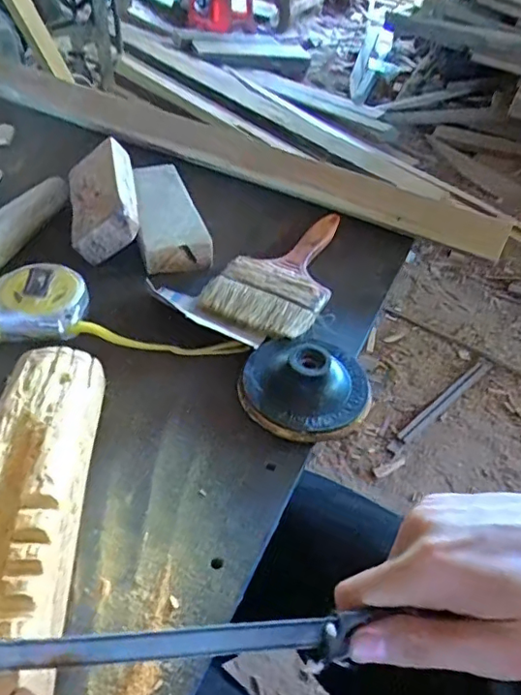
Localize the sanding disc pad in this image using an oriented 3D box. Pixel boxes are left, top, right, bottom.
[{"bbox_3d":[0.032,0.021,0.374,0.088,0.026,0.082,13,45,8],"label":"sanding disc pad"}]

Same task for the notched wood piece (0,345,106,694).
[{"bbox_3d":[-0.122,0.085,0.281,0.055,0.041,0.207,1,42,-5],"label":"notched wood piece"}]

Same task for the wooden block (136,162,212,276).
[{"bbox_3d":[-0.088,-0.120,0.503,0.057,0.034,0.134,-11,47,-16],"label":"wooden block"}]

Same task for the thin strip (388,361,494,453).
[{"bbox_3d":[0.472,0.138,1.400,0.435,0.010,0.034,-31,55,-31],"label":"thin strip"}]

